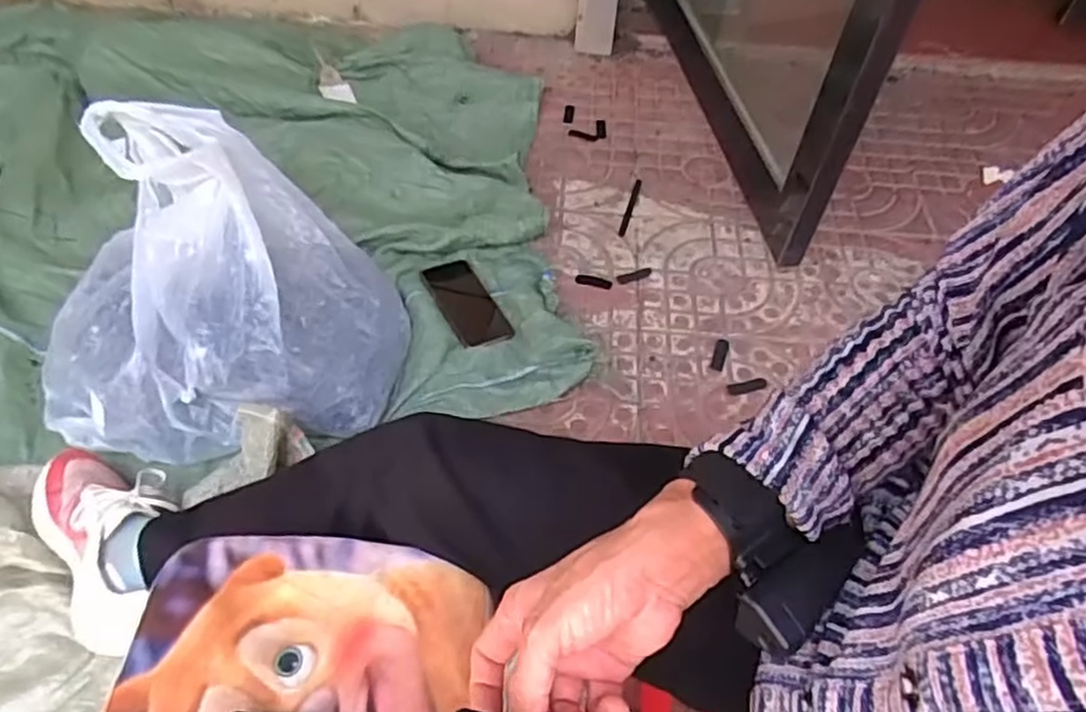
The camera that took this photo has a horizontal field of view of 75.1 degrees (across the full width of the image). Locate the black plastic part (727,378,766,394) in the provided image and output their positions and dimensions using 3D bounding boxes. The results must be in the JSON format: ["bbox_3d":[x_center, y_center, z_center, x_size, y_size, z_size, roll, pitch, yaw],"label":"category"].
[{"bbox_3d":[0.280,0.040,0.971,0.058,0.004,0.018,-9,53,-10],"label":"black plastic part"}]

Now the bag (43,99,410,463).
[{"bbox_3d":[-0.392,-0.074,0.871,0.413,0.231,0.386,13,55,7],"label":"bag"}]

